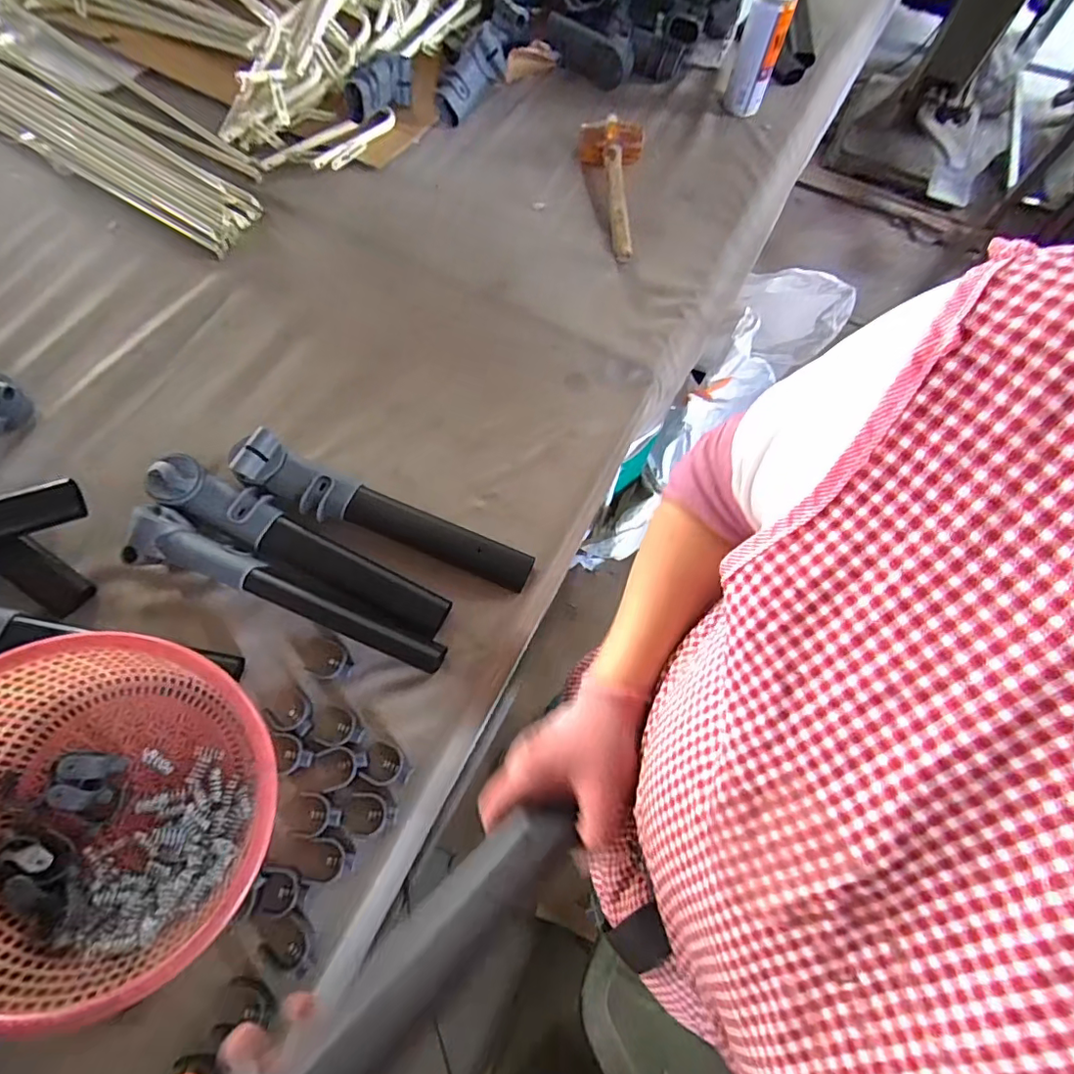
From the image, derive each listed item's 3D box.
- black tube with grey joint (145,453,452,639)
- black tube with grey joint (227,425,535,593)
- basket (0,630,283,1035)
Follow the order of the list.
[{"bbox_3d":[-0.278,0.008,0.637,0.378,0.039,0.060,26,71,7],"label":"black tube with grey joint"},{"bbox_3d":[-0.187,-0.028,0.651,0.380,0.045,0.071,23,70,6],"label":"black tube with grey joint"},{"bbox_3d":[-0.394,0.248,0.492,0.292,0.126,0.281,1,69,-2],"label":"basket"}]

